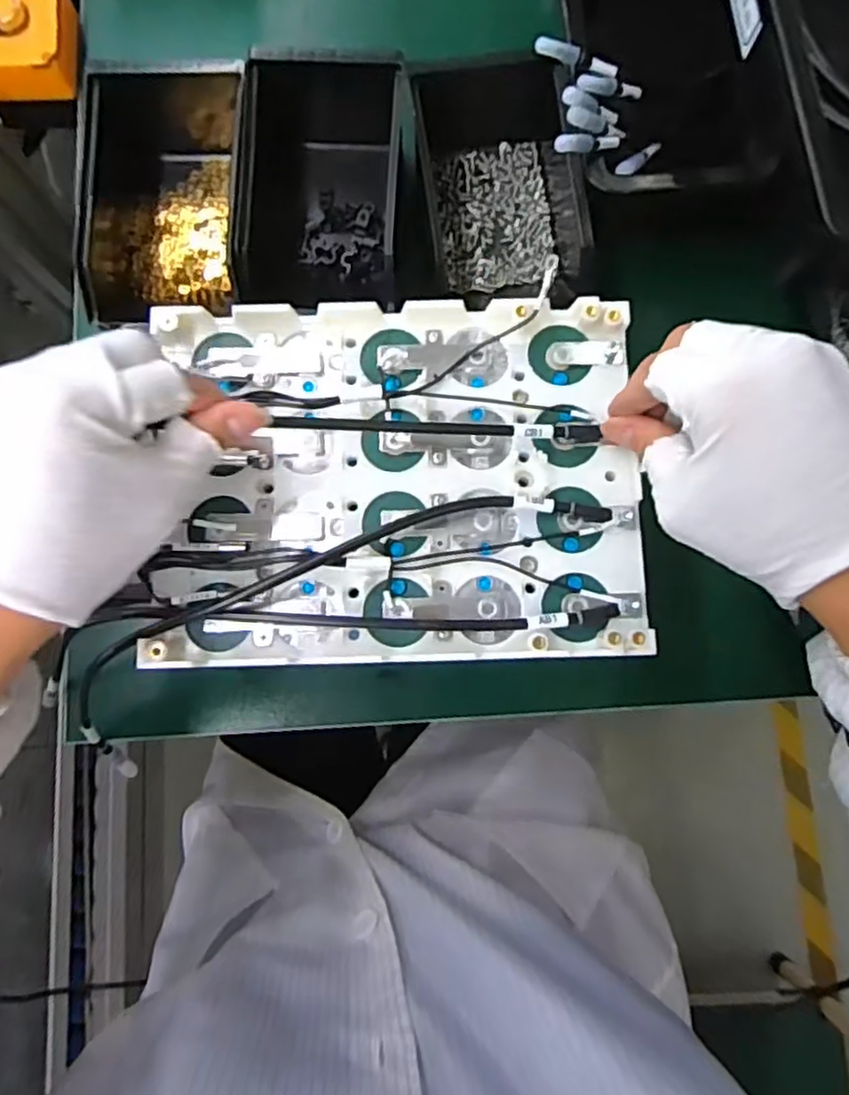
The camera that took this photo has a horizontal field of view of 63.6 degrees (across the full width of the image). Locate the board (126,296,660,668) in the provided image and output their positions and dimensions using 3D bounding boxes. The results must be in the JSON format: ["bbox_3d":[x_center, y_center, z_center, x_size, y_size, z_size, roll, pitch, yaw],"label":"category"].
[{"bbox_3d":[-0.011,-0.034,0.329,0.226,0.019,0.172,-2,80,0],"label":"board"}]

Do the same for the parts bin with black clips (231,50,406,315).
[{"bbox_3d":[-0.065,-0.250,0.481,0.107,0.076,0.186,2,81,1],"label":"parts bin with black clips"}]

